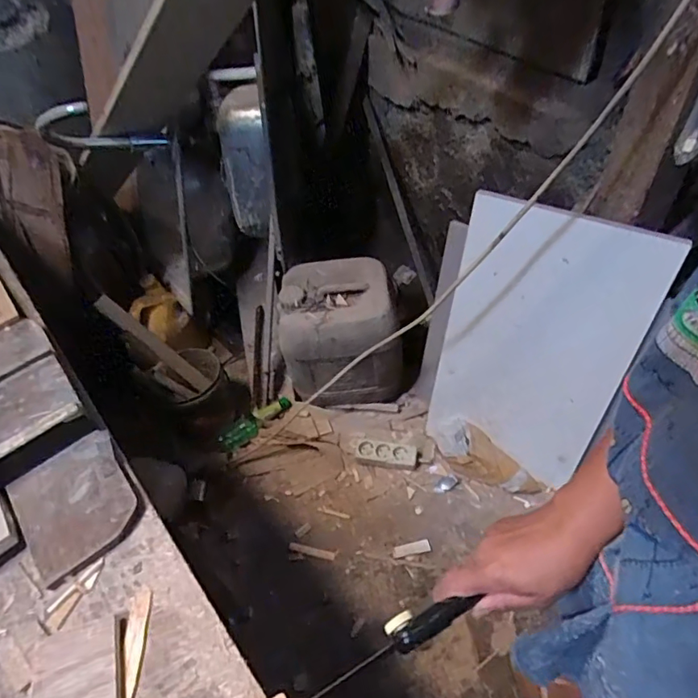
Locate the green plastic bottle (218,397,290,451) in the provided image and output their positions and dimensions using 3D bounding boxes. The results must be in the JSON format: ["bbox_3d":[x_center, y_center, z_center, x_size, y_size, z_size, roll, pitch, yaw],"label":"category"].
[{"bbox_3d":[-0.256,0.199,1.385,0.216,0.047,0.055,-32,55,-18],"label":"green plastic bottle"}]

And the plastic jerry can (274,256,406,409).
[{"bbox_3d":[-0.018,-0.019,1.338,0.290,0.365,0.217,-10,51,-1],"label":"plastic jerry can"}]

